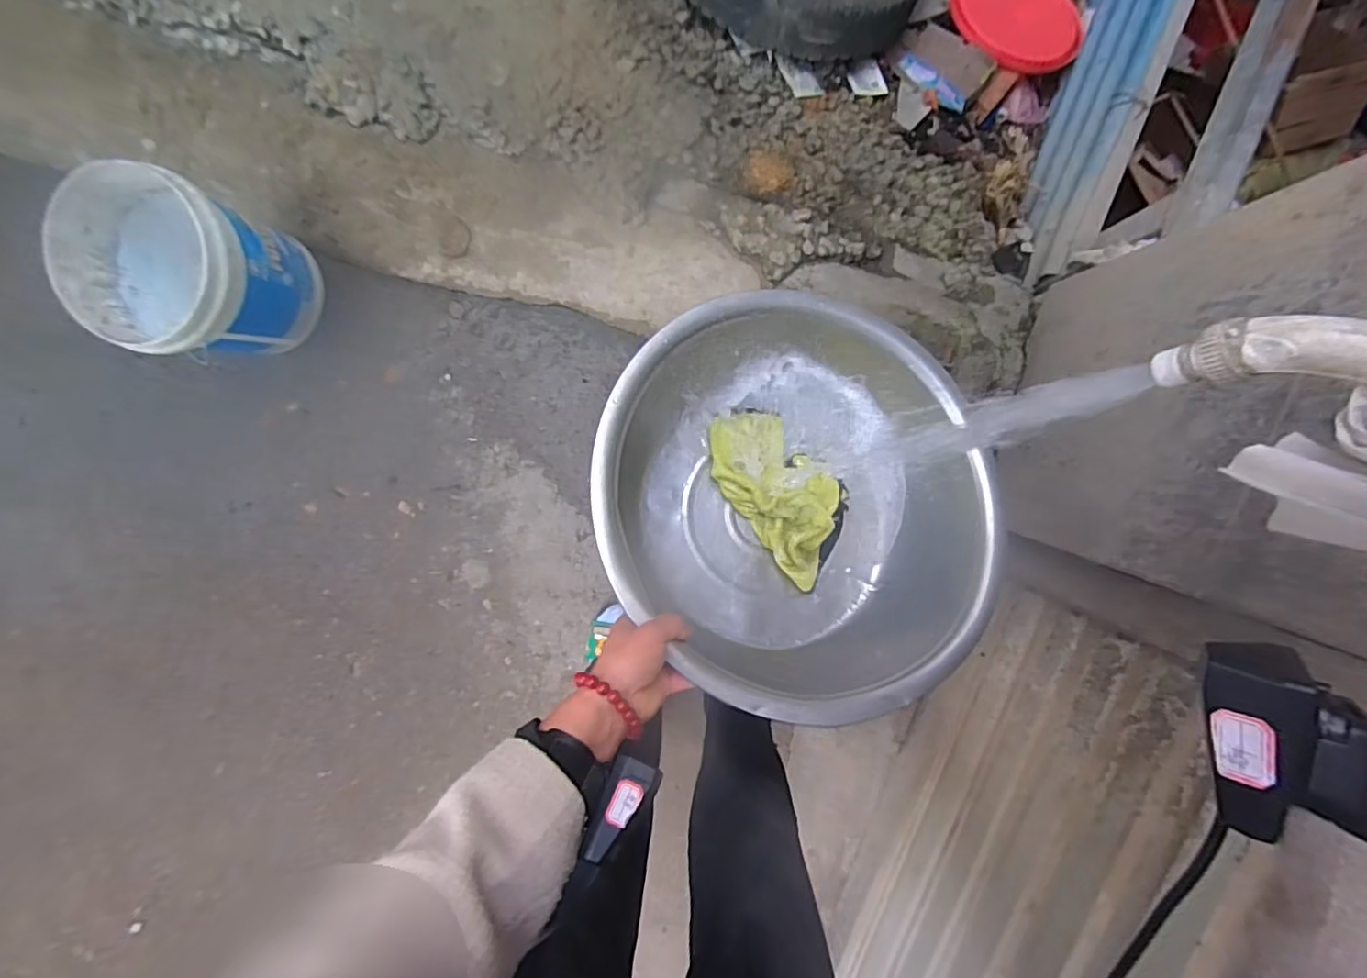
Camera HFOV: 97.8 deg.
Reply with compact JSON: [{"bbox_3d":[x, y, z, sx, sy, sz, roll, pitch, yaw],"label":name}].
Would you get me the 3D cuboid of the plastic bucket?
[{"bbox_3d":[-0.812,-0.349,1.014,0.265,0.273,0.264,0,90,5],"label":"plastic bucket"}]

